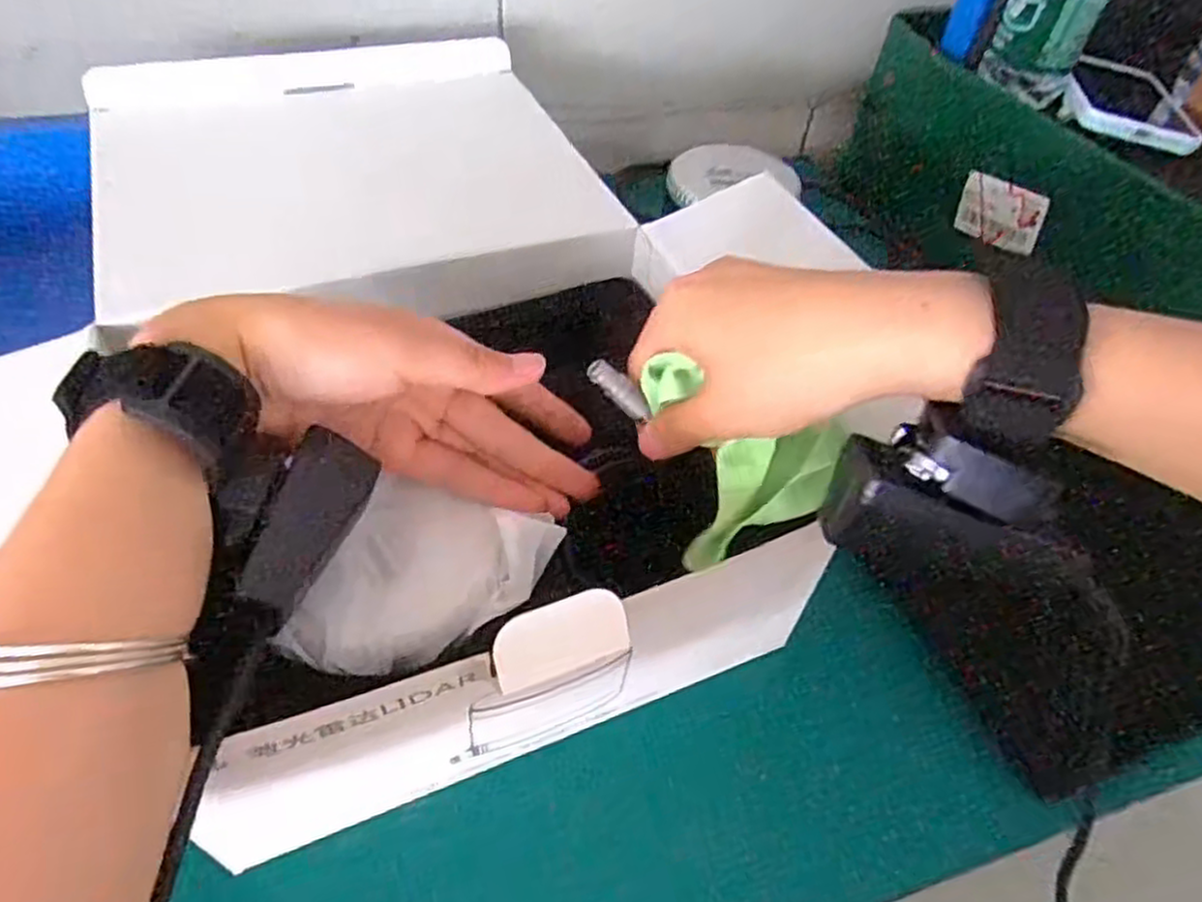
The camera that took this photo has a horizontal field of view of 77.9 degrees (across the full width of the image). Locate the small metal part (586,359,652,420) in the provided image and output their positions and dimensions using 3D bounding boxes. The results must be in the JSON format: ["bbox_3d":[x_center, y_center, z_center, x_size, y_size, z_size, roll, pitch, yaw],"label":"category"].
[{"bbox_3d":[0.007,-0.025,0.301,0.031,0.007,0.008,44,48,-18],"label":"small metal part"}]

